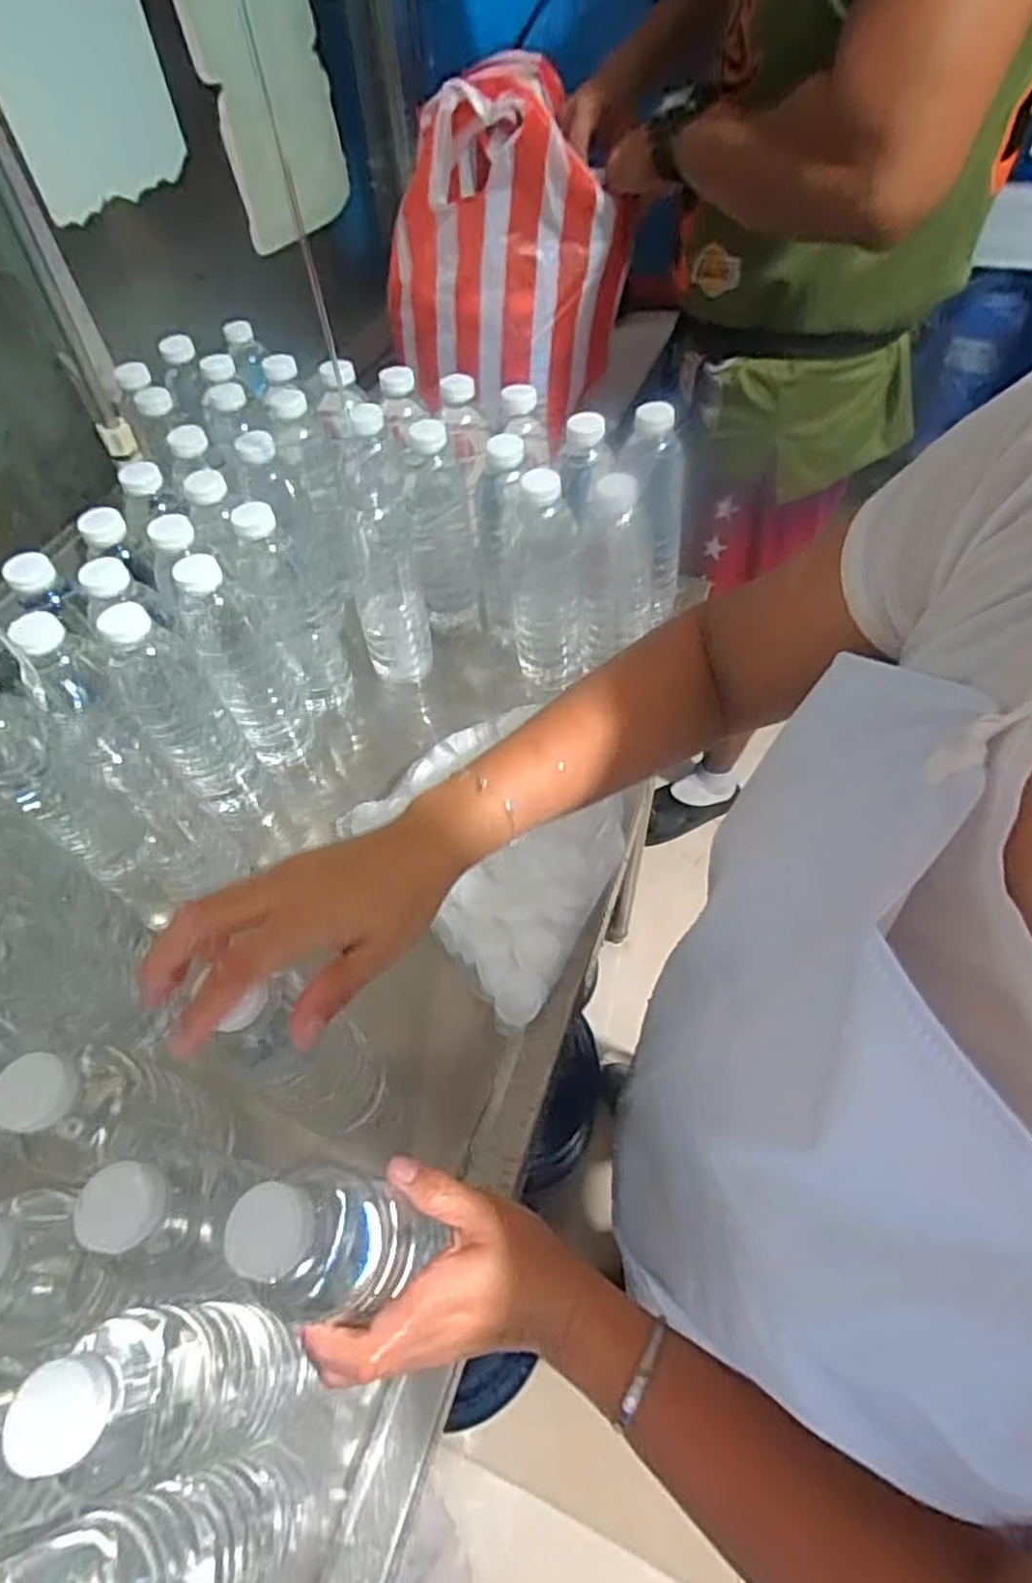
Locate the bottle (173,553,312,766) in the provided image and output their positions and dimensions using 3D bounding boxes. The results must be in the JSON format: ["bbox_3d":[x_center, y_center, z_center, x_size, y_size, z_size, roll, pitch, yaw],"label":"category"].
[{"bbox_3d":[-0.218,-0.104,0.576,0.062,0.196,0.058,-24,56,-13],"label":"bottle"}]

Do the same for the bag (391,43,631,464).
[{"bbox_3d":[-0.007,-0.600,0.792,0.254,0.317,0.167,-14,55,-6],"label":"bag"}]

